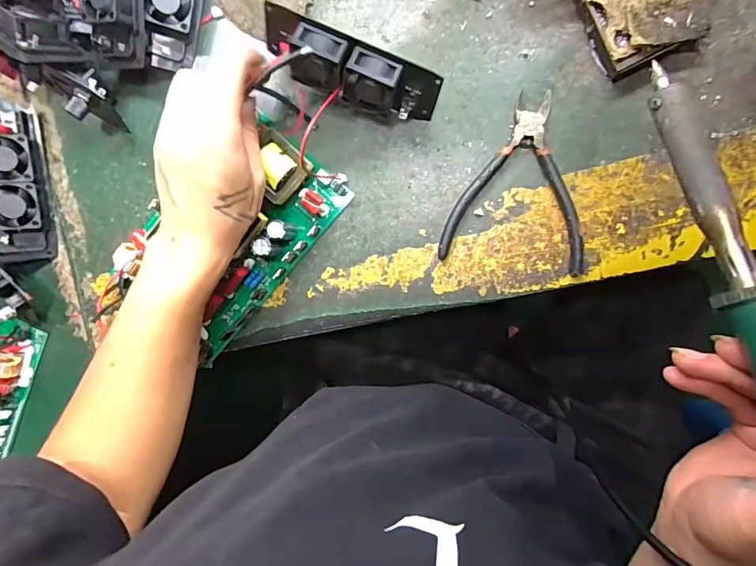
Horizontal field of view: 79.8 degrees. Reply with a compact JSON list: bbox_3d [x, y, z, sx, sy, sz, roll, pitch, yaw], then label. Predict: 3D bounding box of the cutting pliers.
[{"bbox_3d":[0.115,-0.083,0.368,0.113,0.011,0.137,6,95,8],"label":"cutting pliers"}]

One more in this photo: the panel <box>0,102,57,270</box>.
[{"bbox_3d":[-0.336,-0.086,0.413,0.054,0.044,0.147,2,95,8],"label":"panel"}]

